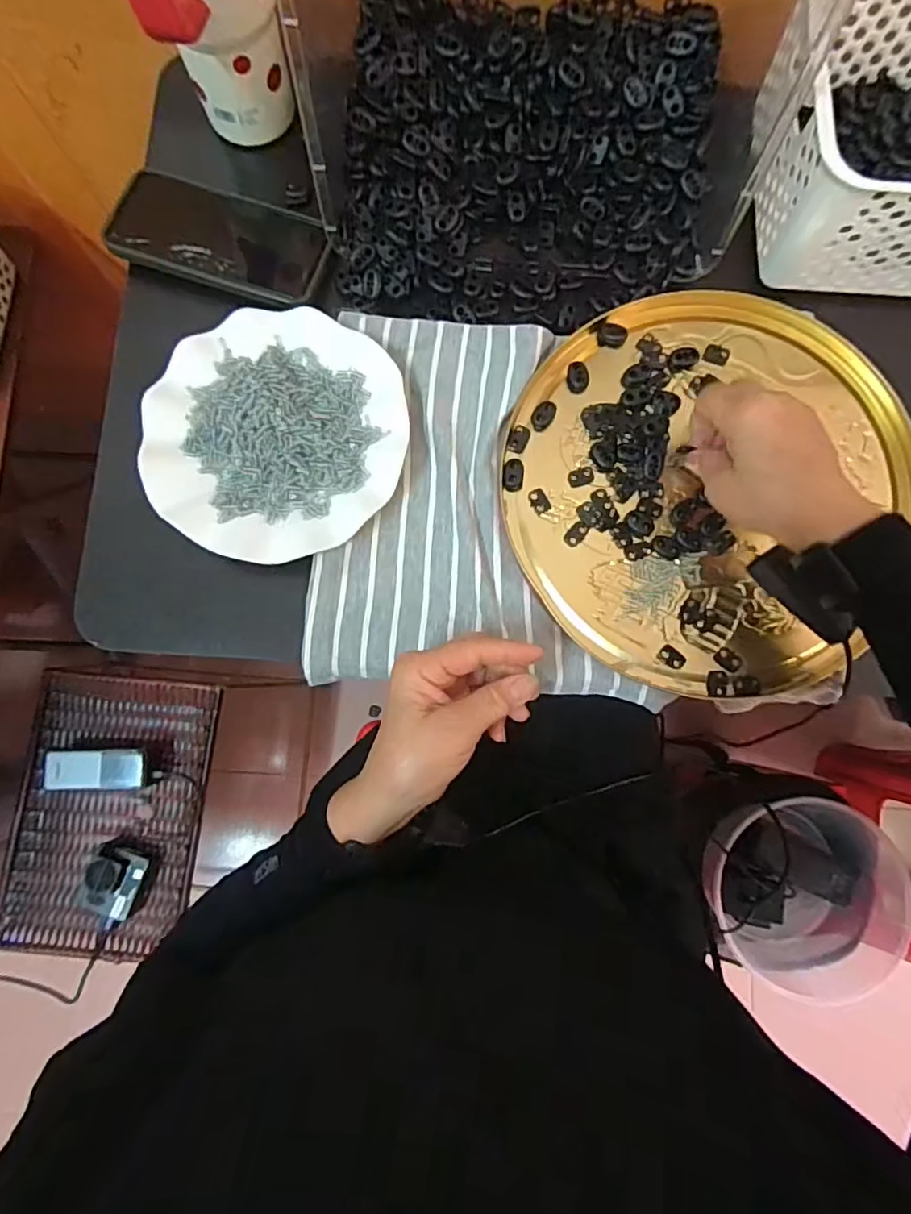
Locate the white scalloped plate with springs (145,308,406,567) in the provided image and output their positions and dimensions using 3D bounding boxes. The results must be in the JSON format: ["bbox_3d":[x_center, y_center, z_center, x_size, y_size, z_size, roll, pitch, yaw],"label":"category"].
[{"bbox_3d":[-0.129,-0.123,0.422,0.178,0.017,0.179,0,84,-1],"label":"white scalloped plate with springs"}]

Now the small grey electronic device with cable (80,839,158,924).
[{"bbox_3d":[-0.440,0.358,0.766,0.081,0.038,0.091,20,82,2],"label":"small grey electronic device with cable"}]

